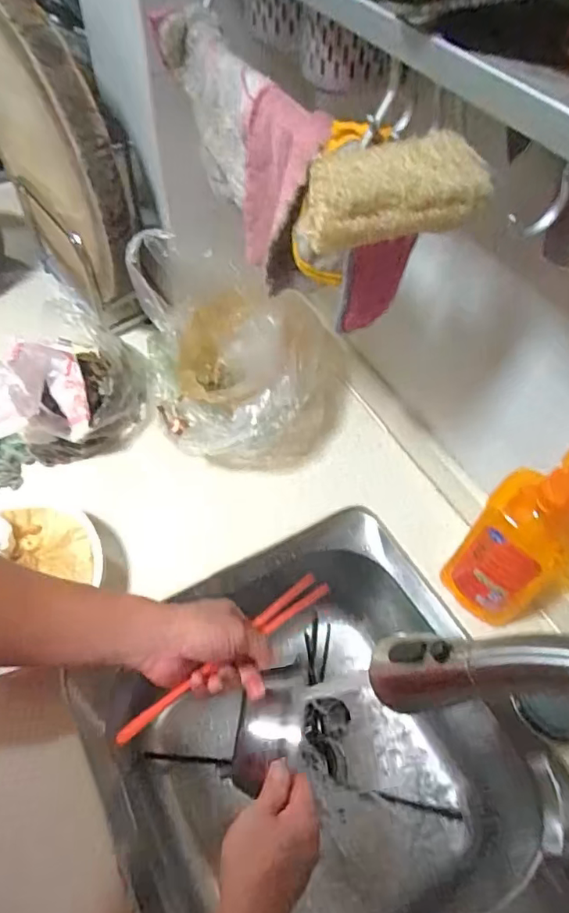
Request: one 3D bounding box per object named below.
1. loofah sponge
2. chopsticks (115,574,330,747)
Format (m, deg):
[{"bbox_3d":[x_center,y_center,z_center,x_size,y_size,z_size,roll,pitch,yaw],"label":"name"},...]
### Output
[{"bbox_3d":[0.065,-0.158,0.327,0.101,0.052,0.040,-9,53,-8],"label":"loofah sponge"},{"bbox_3d":[-0.049,0.184,0.513,0.246,0.016,0.029,-30,58,-35],"label":"chopsticks"}]

